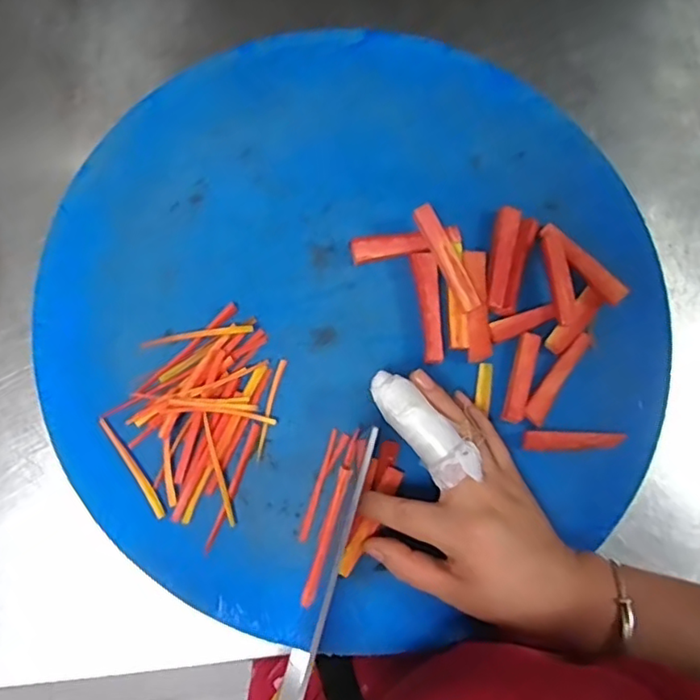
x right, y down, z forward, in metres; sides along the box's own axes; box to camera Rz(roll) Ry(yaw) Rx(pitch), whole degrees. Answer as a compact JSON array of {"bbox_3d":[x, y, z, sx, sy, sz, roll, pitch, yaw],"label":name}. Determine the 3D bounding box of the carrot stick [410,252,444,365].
[{"bbox_3d":[0.052,-0.028,0.386,0.015,0.014,0.072,-5,80,-6],"label":"carrot stick"}]

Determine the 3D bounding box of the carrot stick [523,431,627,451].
[{"bbox_3d":[0.146,0.059,0.383,0.068,0.017,0.011,0,79,-5],"label":"carrot stick"}]

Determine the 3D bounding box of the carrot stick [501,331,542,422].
[{"bbox_3d":[0.112,0.017,0.385,0.013,0.009,0.059,18,78,-1],"label":"carrot stick"}]

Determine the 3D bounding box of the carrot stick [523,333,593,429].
[{"bbox_3d":[0.136,0.018,0.386,0.014,0.010,0.068,35,78,2],"label":"carrot stick"}]

